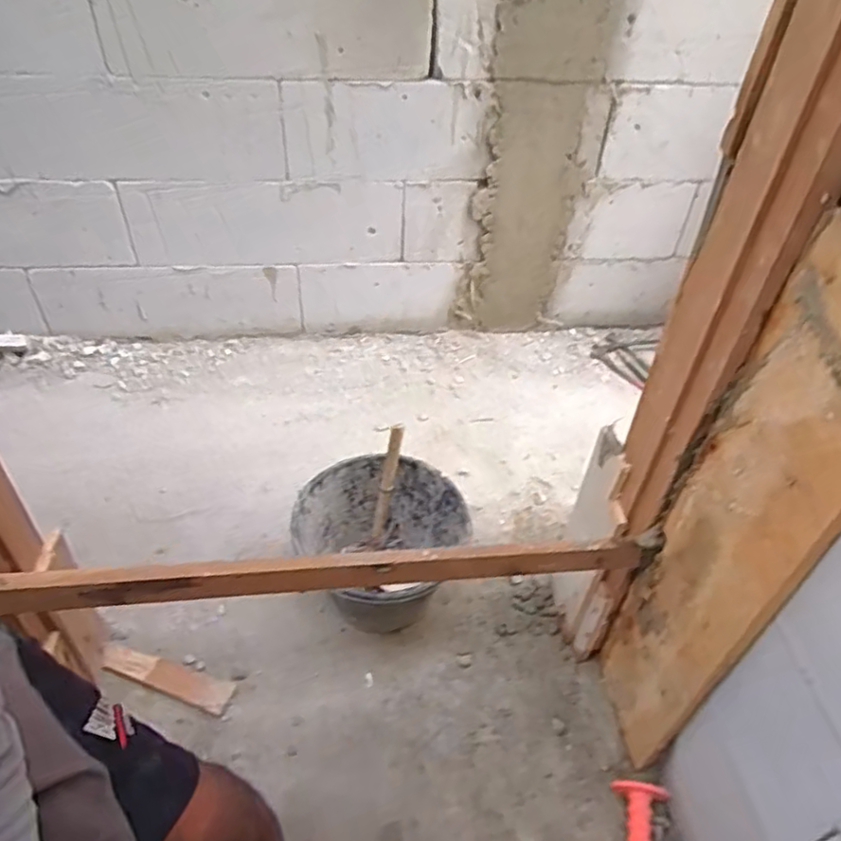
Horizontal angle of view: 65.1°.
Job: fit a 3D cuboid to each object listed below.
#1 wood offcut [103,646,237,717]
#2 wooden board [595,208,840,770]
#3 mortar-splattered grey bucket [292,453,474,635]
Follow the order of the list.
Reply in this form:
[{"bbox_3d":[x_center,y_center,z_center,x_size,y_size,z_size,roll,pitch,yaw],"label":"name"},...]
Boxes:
[{"bbox_3d":[-0.404,0.407,1.048,0.221,0.008,0.052,15,46,12],"label":"wood offcut"},{"bbox_3d":[0.338,0.175,0.764,0.024,0.797,0.176,-7,45,-12],"label":"wooden board"},{"bbox_3d":[-0.050,0.221,1.131,0.263,0.200,0.276,1,44,-1],"label":"mortar-splattered grey bucket"}]

